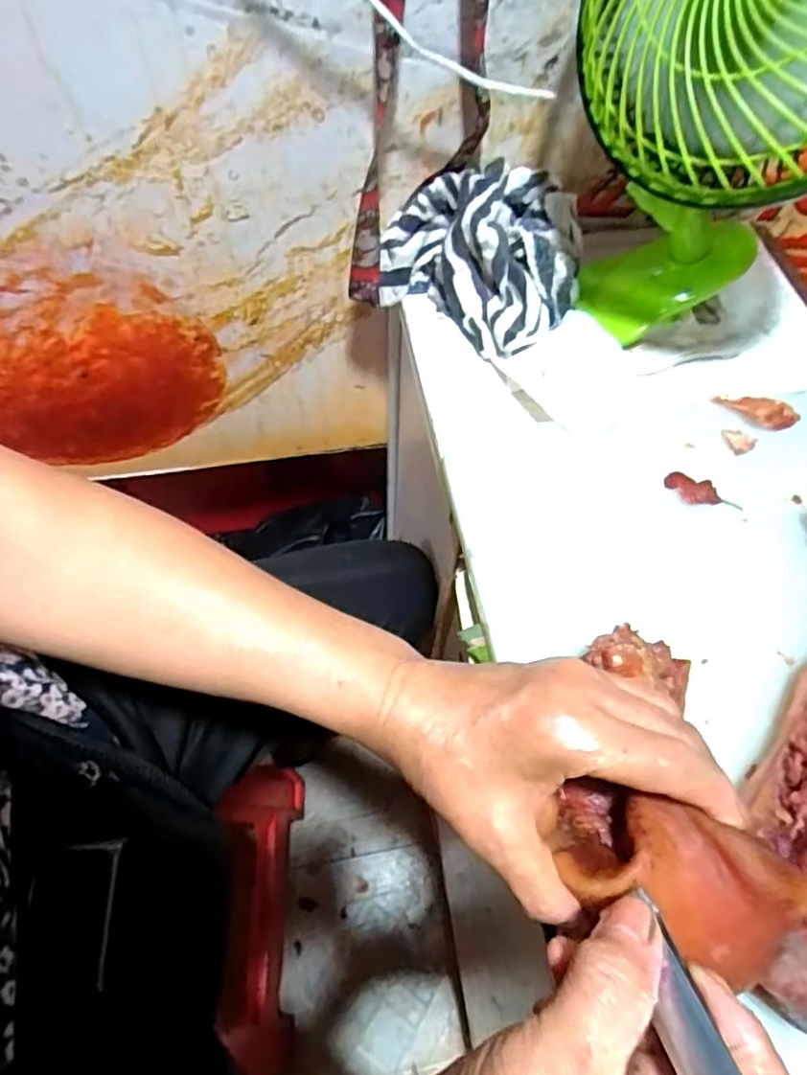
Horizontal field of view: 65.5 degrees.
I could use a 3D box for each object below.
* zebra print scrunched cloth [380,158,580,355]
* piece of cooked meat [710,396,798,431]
[{"bbox_3d":[0.071,-0.232,0.501,0.160,0.076,0.134,38,65,19],"label":"zebra print scrunched cloth"},{"bbox_3d":[0.251,-0.089,0.445,0.056,0.013,0.018,22,61,12],"label":"piece of cooked meat"}]

